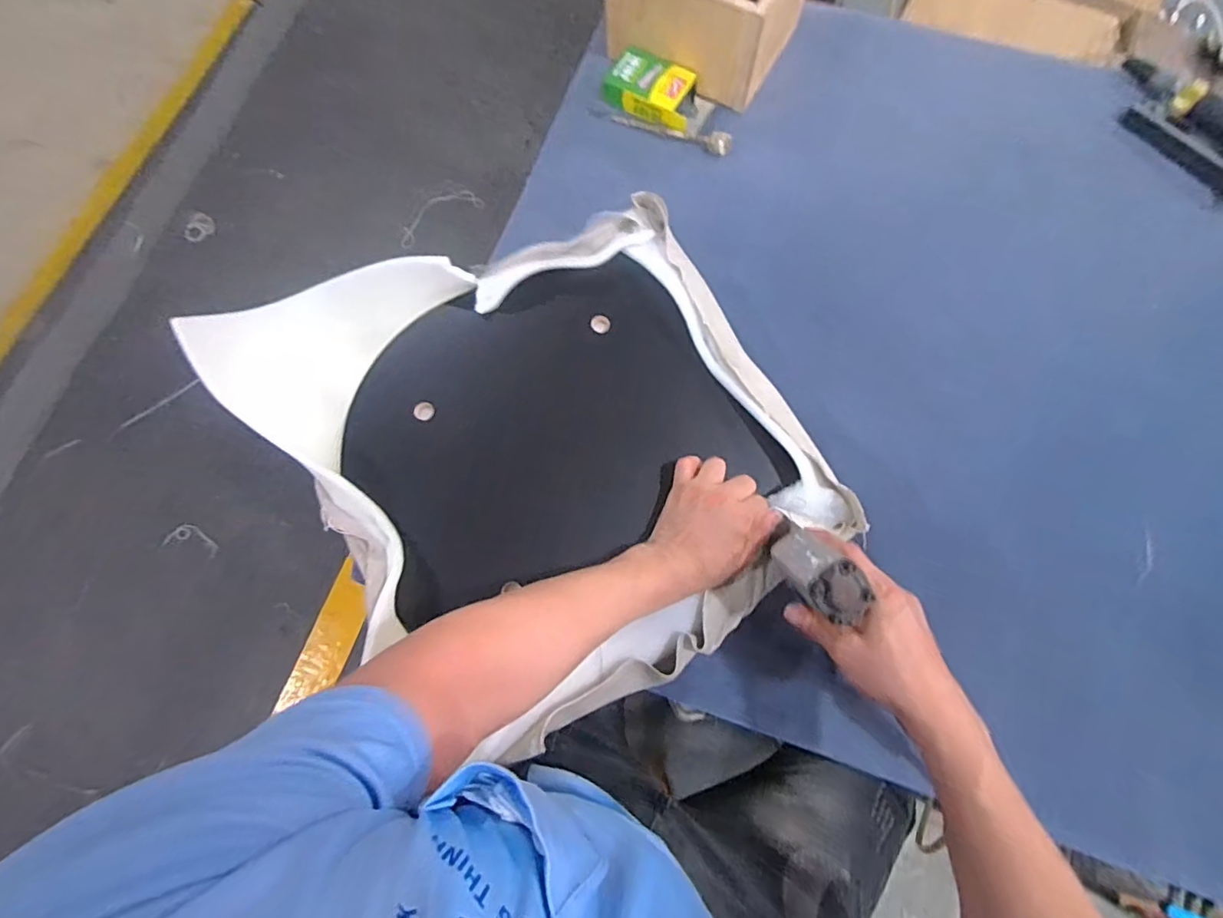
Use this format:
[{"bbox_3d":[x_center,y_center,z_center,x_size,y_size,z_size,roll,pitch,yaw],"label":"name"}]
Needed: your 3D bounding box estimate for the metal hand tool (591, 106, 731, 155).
[{"bbox_3d":[0.066,-0.452,0.754,0.197,0.016,0.022,17,76,6],"label":"metal hand tool"}]

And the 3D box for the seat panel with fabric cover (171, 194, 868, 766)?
[{"bbox_3d":[-0.088,-0.018,0.574,0.519,0.065,0.535,-27,76,-6],"label":"seat panel with fabric cover"}]

